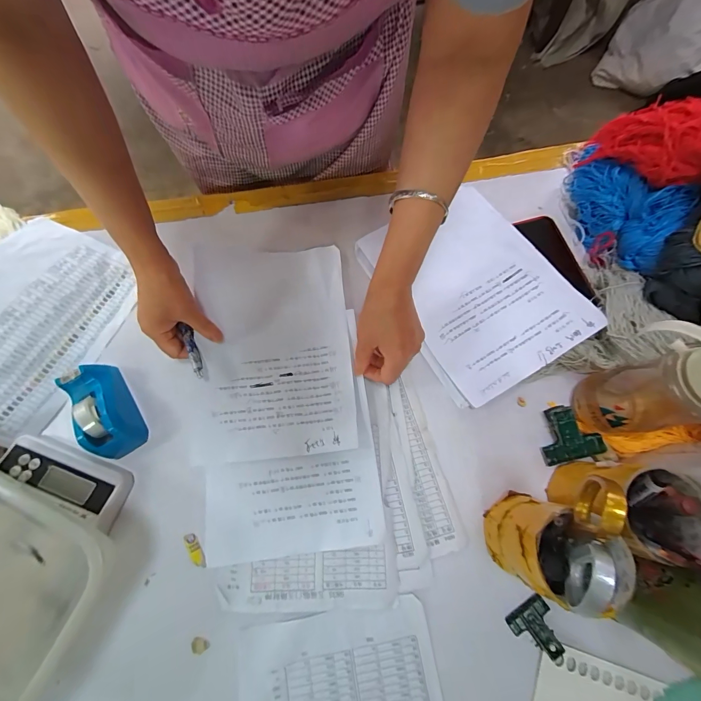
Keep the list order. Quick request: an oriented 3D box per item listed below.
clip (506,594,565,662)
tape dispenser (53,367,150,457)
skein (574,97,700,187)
[{"bbox_3d":[0.201,0.298,0.363,0.046,0.022,0.044,-33,76,-9],"label":"clip"},{"bbox_3d":[-0.307,0.073,0.416,0.050,0.062,0.108,-33,75,-9],"label":"tape dispenser"},{"bbox_3d":[0.393,-0.268,0.432,0.071,0.083,0.182,-22,35,-6],"label":"skein"}]

